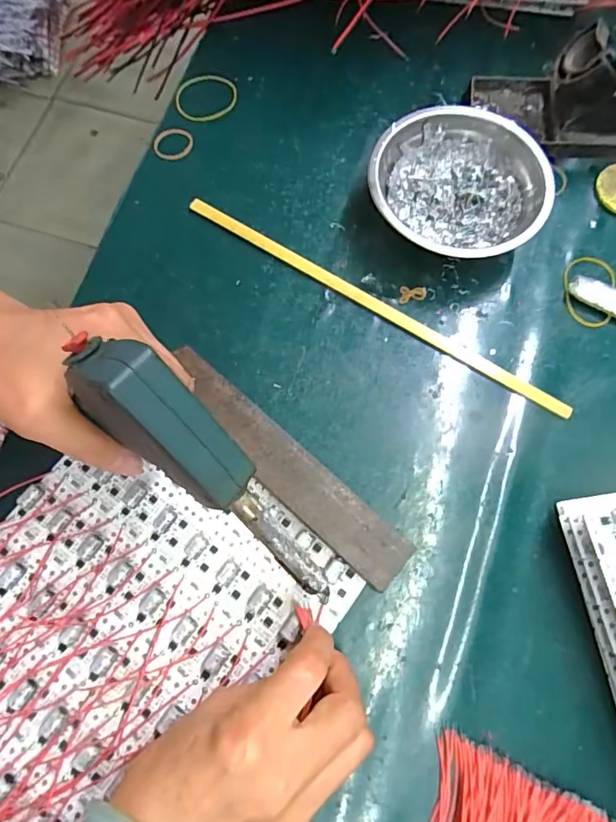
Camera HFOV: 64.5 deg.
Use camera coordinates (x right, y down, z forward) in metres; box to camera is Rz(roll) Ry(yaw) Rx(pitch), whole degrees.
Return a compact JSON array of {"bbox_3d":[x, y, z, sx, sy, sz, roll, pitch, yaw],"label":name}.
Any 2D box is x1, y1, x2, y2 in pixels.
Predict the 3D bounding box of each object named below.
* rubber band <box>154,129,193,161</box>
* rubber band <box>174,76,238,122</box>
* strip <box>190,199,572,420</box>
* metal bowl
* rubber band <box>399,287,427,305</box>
[{"bbox_3d":[-0.108,-0.214,0.392,0.032,0.005,0.025,-33,75,-10],"label":"rubber band"},{"bbox_3d":[-0.084,-0.261,0.407,0.044,0.006,0.055,27,72,0],"label":"rubber band"},{"bbox_3d":[0.045,-0.080,0.357,0.312,0.009,0.009,31,75,10],"label":"strip"},{"bbox_3d":[0.109,-0.160,0.361,0.121,0.040,0.124,0,72,0],"label":"metal bowl"},{"bbox_3d":[0.077,-0.085,0.359,0.020,0.005,0.013,4,72,1],"label":"rubber band"}]

